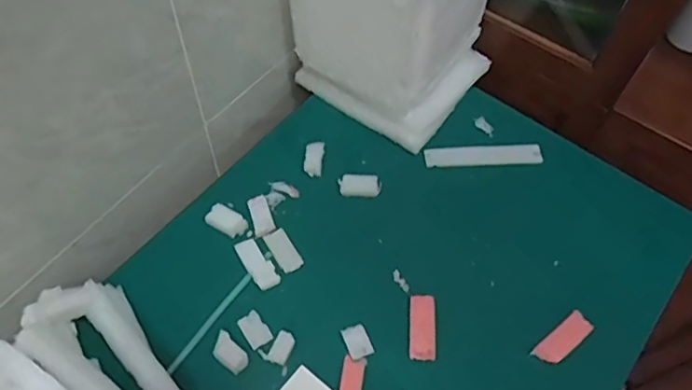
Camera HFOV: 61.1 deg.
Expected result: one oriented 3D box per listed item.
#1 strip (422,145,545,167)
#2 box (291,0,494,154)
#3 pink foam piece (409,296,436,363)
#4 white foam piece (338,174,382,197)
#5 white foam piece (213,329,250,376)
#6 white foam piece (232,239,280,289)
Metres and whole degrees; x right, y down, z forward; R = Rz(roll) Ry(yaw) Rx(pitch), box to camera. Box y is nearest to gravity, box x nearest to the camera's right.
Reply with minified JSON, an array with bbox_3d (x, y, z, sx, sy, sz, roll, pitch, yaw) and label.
[{"bbox_3d":[0.205,-0.059,0.871,0.170,0.009,0.035,-2,59,-4],"label":"strip"},{"bbox_3d":[0.073,-0.256,0.826,0.225,0.315,0.202,33,62,16],"label":"box"},{"bbox_3d":[0.096,0.163,0.732,0.031,0.004,0.085,4,58,0],"label":"pink foam piece"},{"bbox_3d":[0.021,-0.014,0.833,0.059,0.021,0.032,-2,59,-4],"label":"white foam piece"},{"bbox_3d":[-0.140,0.190,0.704,0.029,0.013,0.051,-39,68,-23],"label":"white foam piece"},{"bbox_3d":[-0.116,0.090,0.766,0.030,0.012,0.072,-31,65,-20],"label":"white foam piece"}]

